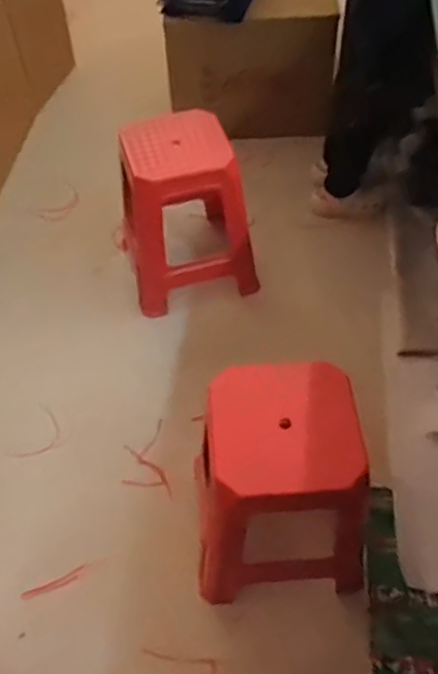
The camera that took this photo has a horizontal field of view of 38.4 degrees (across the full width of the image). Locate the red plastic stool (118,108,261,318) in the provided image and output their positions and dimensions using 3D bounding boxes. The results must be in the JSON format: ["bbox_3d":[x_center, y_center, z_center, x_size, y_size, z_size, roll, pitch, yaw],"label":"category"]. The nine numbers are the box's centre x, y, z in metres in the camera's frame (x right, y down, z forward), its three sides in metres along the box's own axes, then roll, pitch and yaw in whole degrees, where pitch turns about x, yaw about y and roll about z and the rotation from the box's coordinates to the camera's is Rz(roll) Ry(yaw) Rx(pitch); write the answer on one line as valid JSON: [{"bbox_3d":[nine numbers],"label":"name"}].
[{"bbox_3d":[-0.115,-0.371,1.874,0.370,0.453,0.358,-19,53,-13],"label":"red plastic stool"}]

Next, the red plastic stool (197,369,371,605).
[{"bbox_3d":[0.125,0.304,1.283,0.322,0.427,0.308,-2,52,0],"label":"red plastic stool"}]

